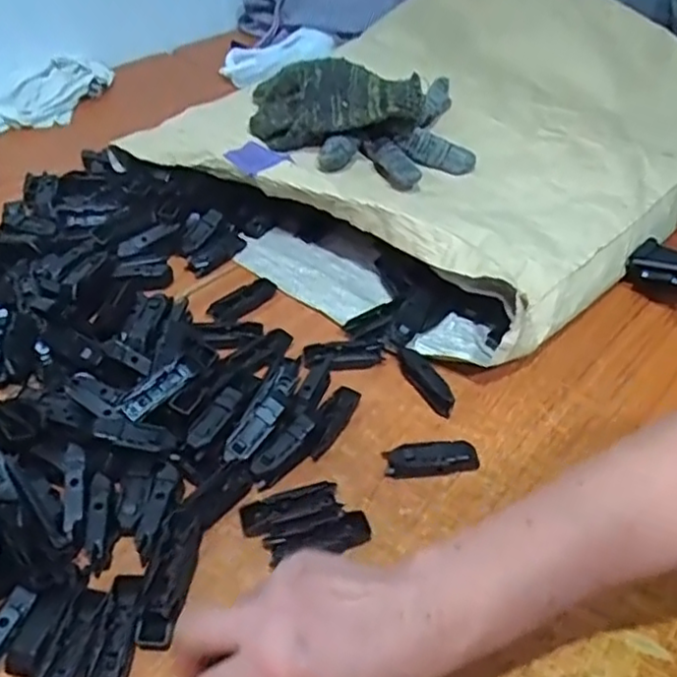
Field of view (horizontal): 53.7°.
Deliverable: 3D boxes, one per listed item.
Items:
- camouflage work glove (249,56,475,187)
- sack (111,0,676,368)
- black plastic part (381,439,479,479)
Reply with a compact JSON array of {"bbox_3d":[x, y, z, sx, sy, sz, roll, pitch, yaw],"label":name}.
[{"bbox_3d":[0.023,-0.229,0.696,0.223,0.088,0.122,1,43,-2],"label":"camouflage work glove"},{"bbox_3d":[0.164,-0.272,0.800,0.513,0.108,0.685,30,50,27],"label":"sack"},{"bbox_3d":[0.067,0.086,0.482,0.066,0.017,0.024,-2,43,-5],"label":"black plastic part"}]

